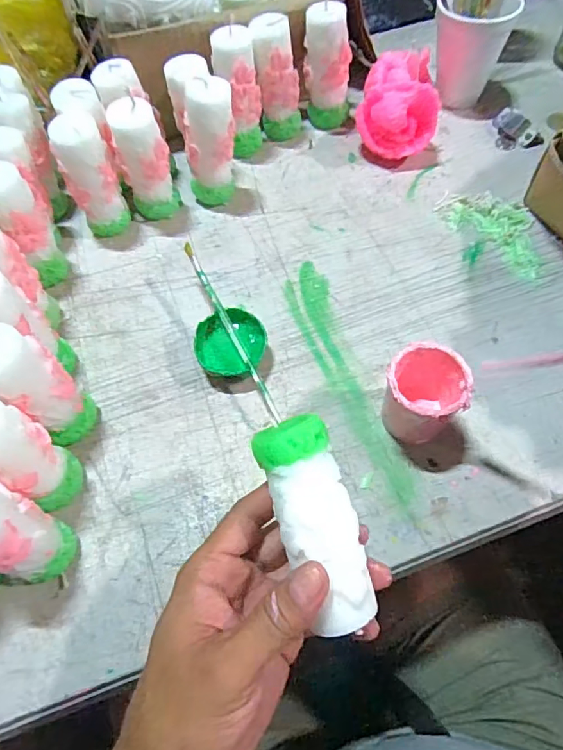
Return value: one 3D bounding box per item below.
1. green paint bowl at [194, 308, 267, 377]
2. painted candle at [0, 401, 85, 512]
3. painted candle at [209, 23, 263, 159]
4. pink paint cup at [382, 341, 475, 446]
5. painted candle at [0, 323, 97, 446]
[{"bbox_3d":[-0.039,-0.022,0.384,0.050,0.029,0.051,-1,61,2],"label":"green paint bowl"},{"bbox_3d":[-0.160,0.051,0.306,0.036,0.107,0.040,11,62,9],"label":"painted candle"},{"bbox_3d":[-0.041,-0.267,0.476,0.038,0.112,0.033,-41,66,-18],"label":"painted candle"},{"bbox_3d":[0.093,0.016,0.334,0.049,0.066,0.048,-1,61,2],"label":"pink paint cup"},{"bbox_3d":[-0.160,0.010,0.330,0.039,0.106,0.039,-1,61,2],"label":"painted candle"}]

